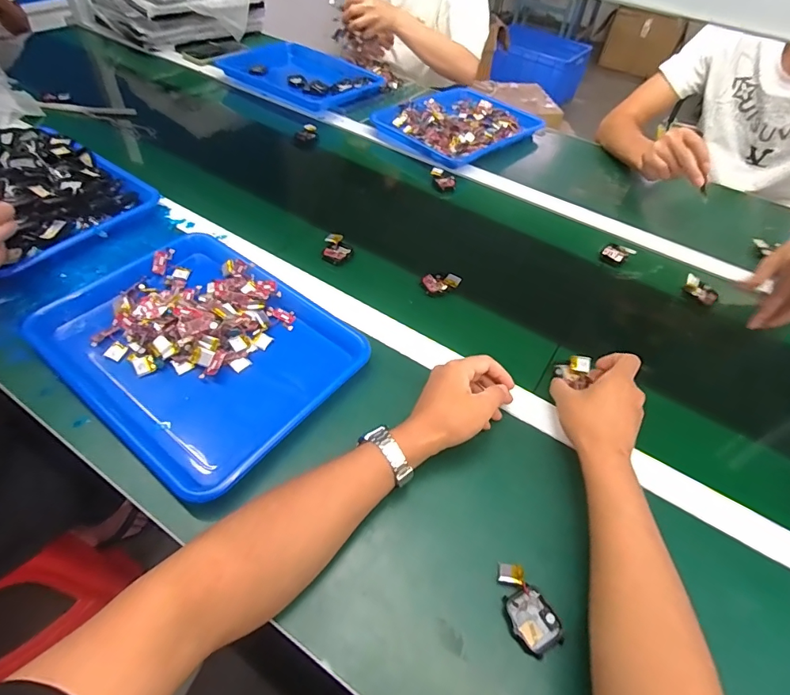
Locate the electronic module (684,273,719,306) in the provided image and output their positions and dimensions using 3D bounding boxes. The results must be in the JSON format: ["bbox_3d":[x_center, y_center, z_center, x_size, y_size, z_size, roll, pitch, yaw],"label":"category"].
[{"bbox_3d":[0.460,-0.087,0.668,0.050,0.022,0.025,40,58,24],"label":"electronic module"}]

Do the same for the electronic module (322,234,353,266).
[{"bbox_3d":[-0.085,-0.146,0.660,0.042,0.015,0.052,5,51,-2],"label":"electronic module"}]

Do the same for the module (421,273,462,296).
[{"bbox_3d":[0.066,-0.090,0.630,0.053,0.016,0.030,-6,52,-11],"label":"module"}]

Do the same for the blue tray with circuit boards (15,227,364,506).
[{"bbox_3d":[-0.227,-0.012,0.523,0.339,0.048,0.260,34,55,20],"label":"blue tray with circuit boards"}]

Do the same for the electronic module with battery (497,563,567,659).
[{"bbox_3d":[0.111,0.222,0.380,0.040,0.014,0.069,-17,55,-19],"label":"electronic module with battery"}]

